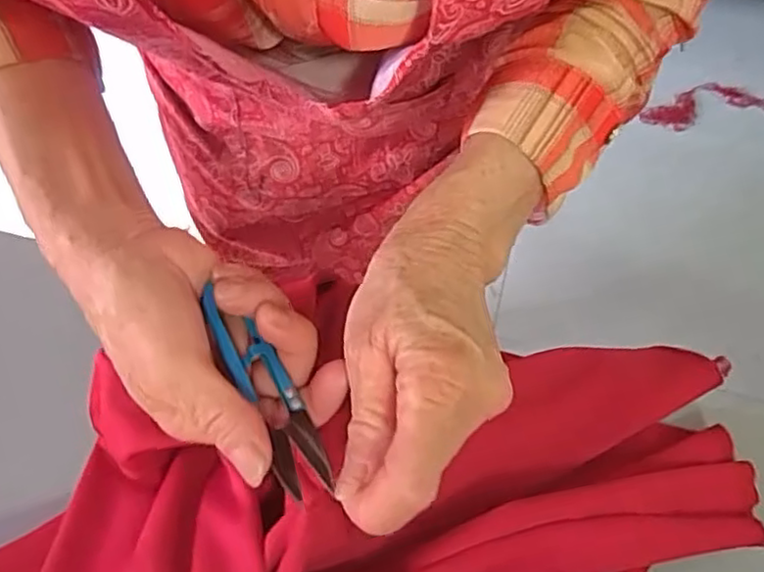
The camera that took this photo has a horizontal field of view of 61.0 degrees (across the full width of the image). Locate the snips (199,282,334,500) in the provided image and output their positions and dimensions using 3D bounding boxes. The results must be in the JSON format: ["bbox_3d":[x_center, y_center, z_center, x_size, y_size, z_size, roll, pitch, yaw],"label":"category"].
[{"bbox_3d":[-0.047,0.043,0.261,0.020,0.017,0.090,-30,67,-14],"label":"snips"}]

